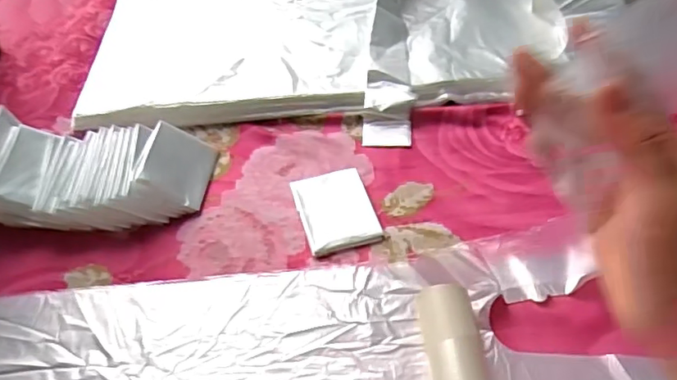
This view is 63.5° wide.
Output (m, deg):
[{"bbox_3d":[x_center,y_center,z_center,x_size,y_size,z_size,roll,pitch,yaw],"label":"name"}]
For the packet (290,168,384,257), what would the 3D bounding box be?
[{"bbox_3d":[-0.003,0.018,0.498,0.065,0.006,0.088,-14,48,-8],"label":"packet"}]

